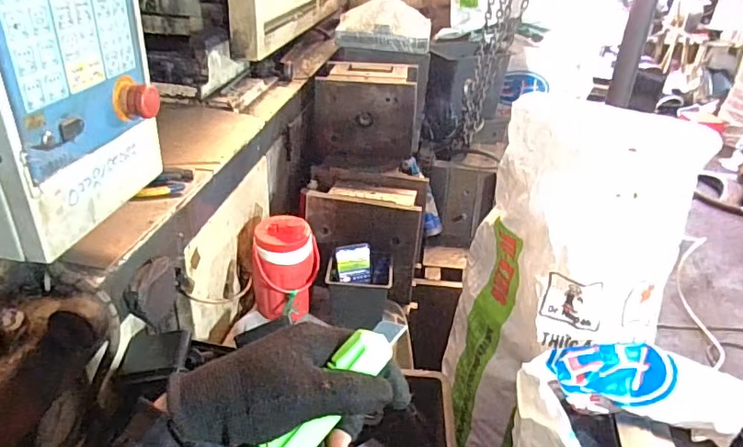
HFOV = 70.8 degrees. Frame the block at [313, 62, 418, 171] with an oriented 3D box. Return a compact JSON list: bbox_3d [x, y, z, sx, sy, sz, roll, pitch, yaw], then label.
[{"bbox_3d":[-0.016,-0.286,1.409,0.267,0.226,0.188,4,30,2],"label":"block"}]

